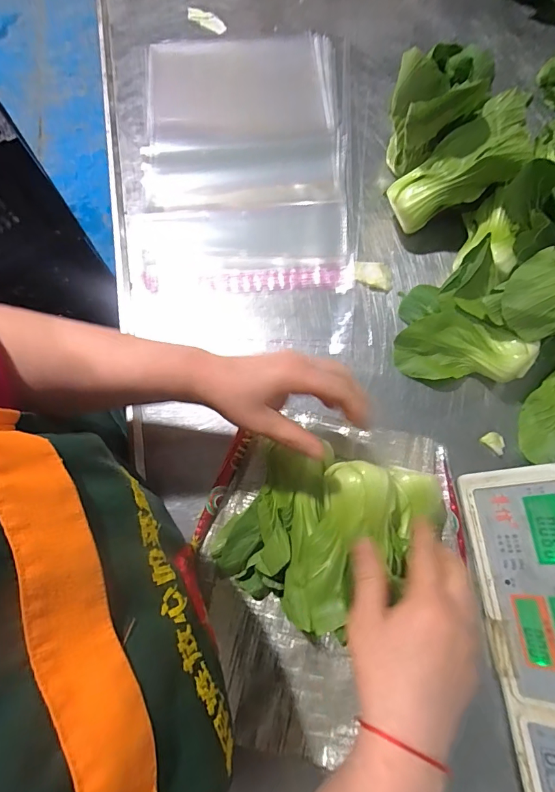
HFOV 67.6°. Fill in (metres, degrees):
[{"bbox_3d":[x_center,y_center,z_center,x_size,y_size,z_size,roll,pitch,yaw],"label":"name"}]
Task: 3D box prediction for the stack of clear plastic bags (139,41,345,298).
[{"bbox_3d":[-0.045,-0.322,0.533,0.252,0.023,0.397,-3,75,-1],"label":"stack of clear plastic bags"}]

